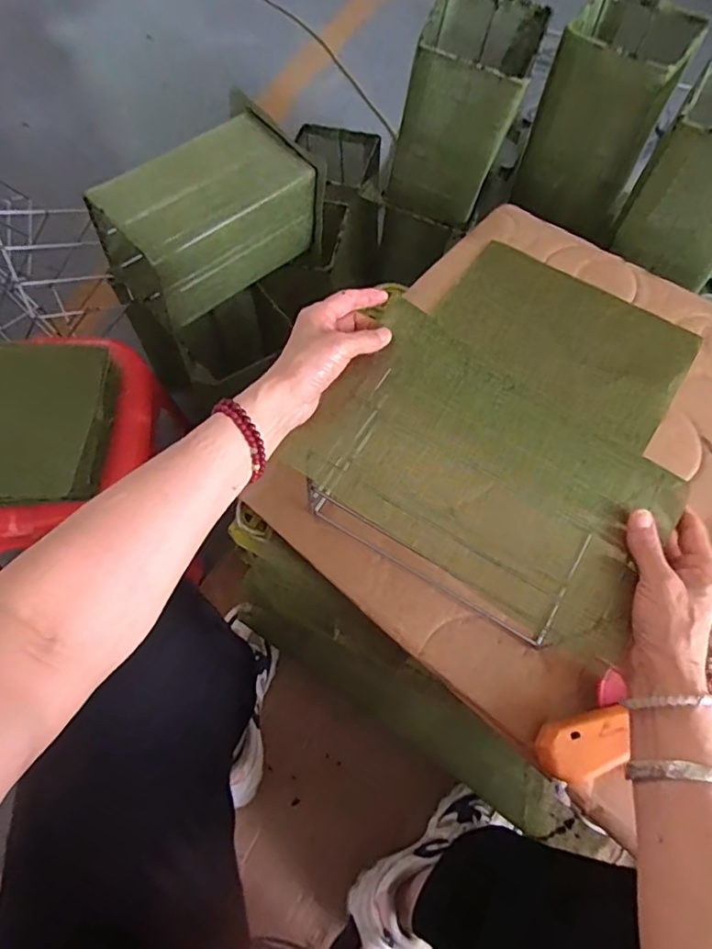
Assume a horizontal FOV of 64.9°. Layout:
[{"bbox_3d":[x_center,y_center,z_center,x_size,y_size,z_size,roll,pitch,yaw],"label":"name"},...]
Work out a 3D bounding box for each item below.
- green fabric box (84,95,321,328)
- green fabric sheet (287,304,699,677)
[{"bbox_3d":[-0.197,-0.350,0.759,0.263,0.172,0.160,-37,71,-17],"label":"green fabric box"},{"bbox_3d":[0.106,-0.002,0.433,0.271,0.039,0.174,30,67,12],"label":"green fabric sheet"}]

